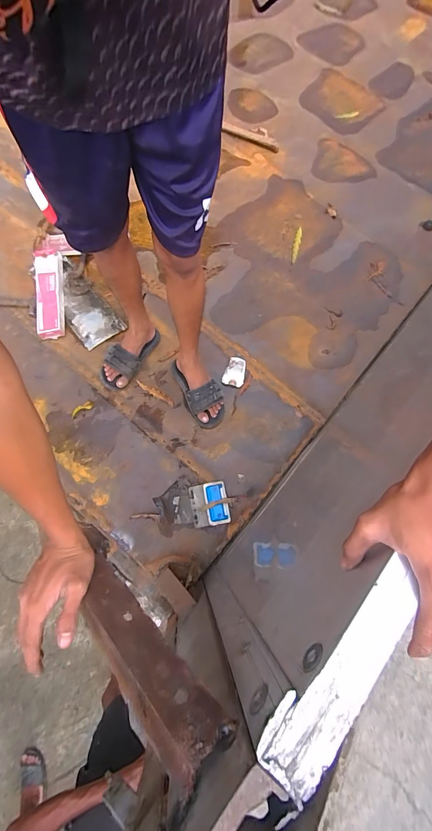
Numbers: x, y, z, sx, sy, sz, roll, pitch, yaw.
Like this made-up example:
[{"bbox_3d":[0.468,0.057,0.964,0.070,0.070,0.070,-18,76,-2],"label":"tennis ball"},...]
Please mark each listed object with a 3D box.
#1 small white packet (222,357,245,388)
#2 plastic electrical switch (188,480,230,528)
[{"bbox_3d":[0.067,-0.149,1.172,0.068,0.021,0.111,20,73,4],"label":"small white packet"},{"bbox_3d":[-0.020,0.268,1.032,0.108,0.031,0.122,-10,73,-5],"label":"plastic electrical switch"}]

